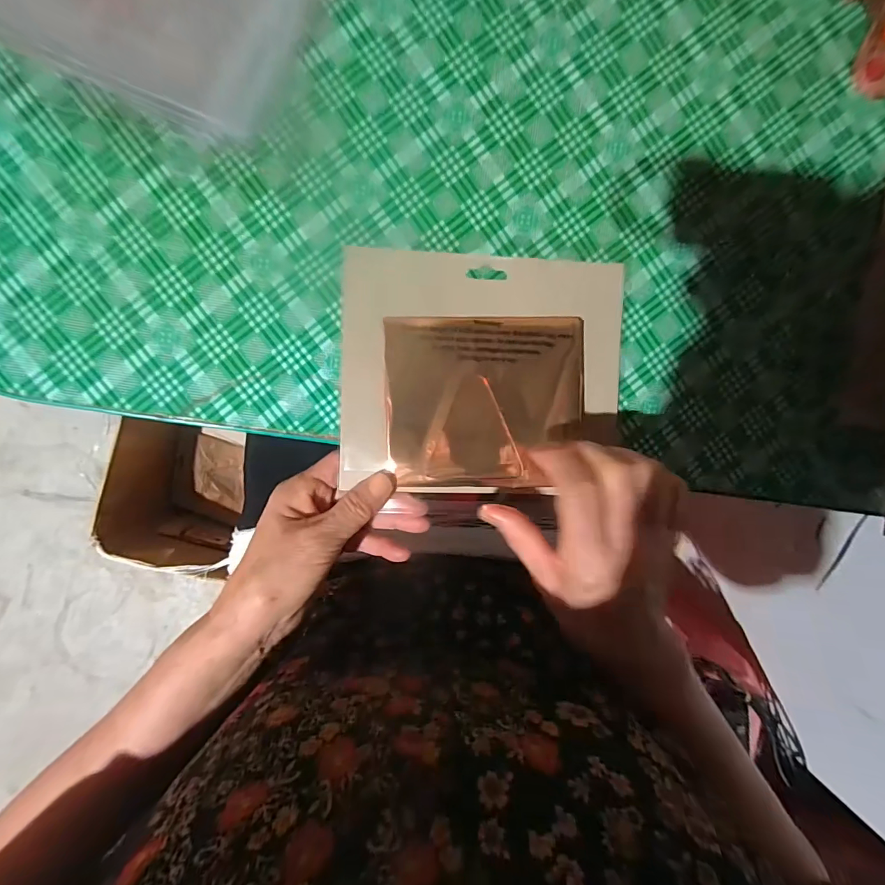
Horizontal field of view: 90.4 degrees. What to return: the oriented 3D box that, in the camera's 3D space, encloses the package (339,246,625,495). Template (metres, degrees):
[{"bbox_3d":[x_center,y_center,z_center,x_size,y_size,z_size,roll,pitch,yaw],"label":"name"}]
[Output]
[{"bbox_3d":[0.029,-0.048,0.302,0.191,0.020,0.159,1,95,-4],"label":"package"}]

